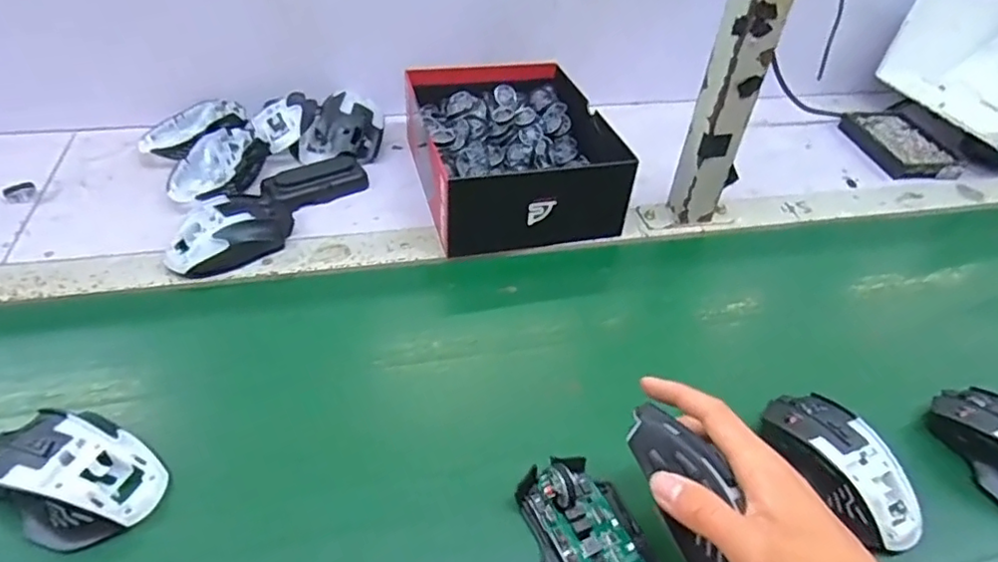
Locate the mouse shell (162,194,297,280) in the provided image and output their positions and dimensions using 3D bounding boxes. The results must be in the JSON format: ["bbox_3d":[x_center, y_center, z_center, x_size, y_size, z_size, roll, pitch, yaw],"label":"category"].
[{"bbox_3d":[-0.253,-0.048,0.566,0.110,0.033,0.069,-17,47,-22],"label":"mouse shell"}]

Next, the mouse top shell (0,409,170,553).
[{"bbox_3d":[-0.272,0.118,0.381,0.109,0.035,0.072,25,47,20],"label":"mouse top shell"}]

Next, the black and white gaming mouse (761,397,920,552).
[{"bbox_3d":[0.242,0.127,0.422,0.060,0.033,0.119,-17,47,-22],"label":"black and white gaming mouse"}]

